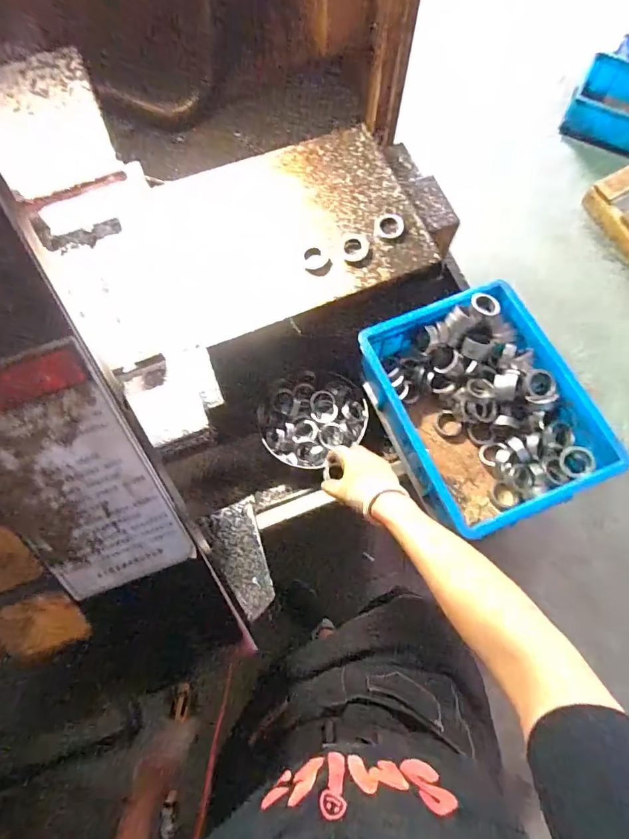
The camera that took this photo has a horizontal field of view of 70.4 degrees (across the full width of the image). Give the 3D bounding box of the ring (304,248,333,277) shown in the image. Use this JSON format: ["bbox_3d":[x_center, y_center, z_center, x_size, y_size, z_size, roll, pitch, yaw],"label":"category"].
[{"bbox_3d":[0.005,-0.257,0.726,0.047,0.023,0.040,9,75,2],"label":"ring"}]

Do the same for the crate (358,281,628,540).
[{"bbox_3d":[0.252,-0.019,0.711,0.259,0.132,0.342,-22,76,-6],"label":"crate"}]

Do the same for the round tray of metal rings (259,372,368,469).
[{"bbox_3d":[0.000,0.002,0.817,0.193,0.051,0.167,-30,77,-8],"label":"round tray of metal rings"}]

